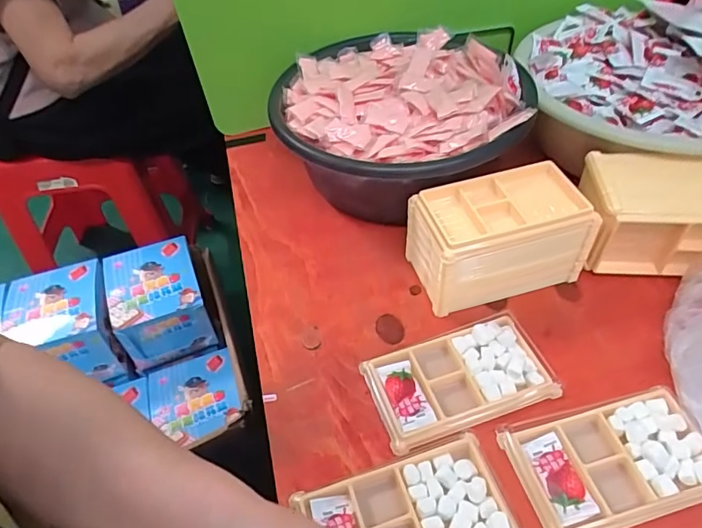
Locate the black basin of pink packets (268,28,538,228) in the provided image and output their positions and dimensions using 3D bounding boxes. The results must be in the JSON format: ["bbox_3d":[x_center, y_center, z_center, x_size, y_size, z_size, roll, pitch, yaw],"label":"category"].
[{"bbox_3d":[0.053,-0.142,0.540,0.240,0.106,0.242,-2,48,2],"label":"black basin of pink packets"}]

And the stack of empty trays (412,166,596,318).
[{"bbox_3d":[0.134,-0.026,0.440,0.149,0.079,0.077,-12,49,-7],"label":"stack of empty trays"}]

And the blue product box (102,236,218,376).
[{"bbox_3d":[-0.332,0.073,0.885,0.143,0.151,0.157,-19,50,-13],"label":"blue product box"}]

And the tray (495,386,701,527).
[{"bbox_3d":[0.182,0.136,0.345,0.133,0.017,0.079,-13,49,-7],"label":"tray"}]

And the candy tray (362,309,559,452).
[{"bbox_3d":[0.084,0.088,0.391,0.136,0.012,0.077,-17,49,-11],"label":"candy tray"}]

